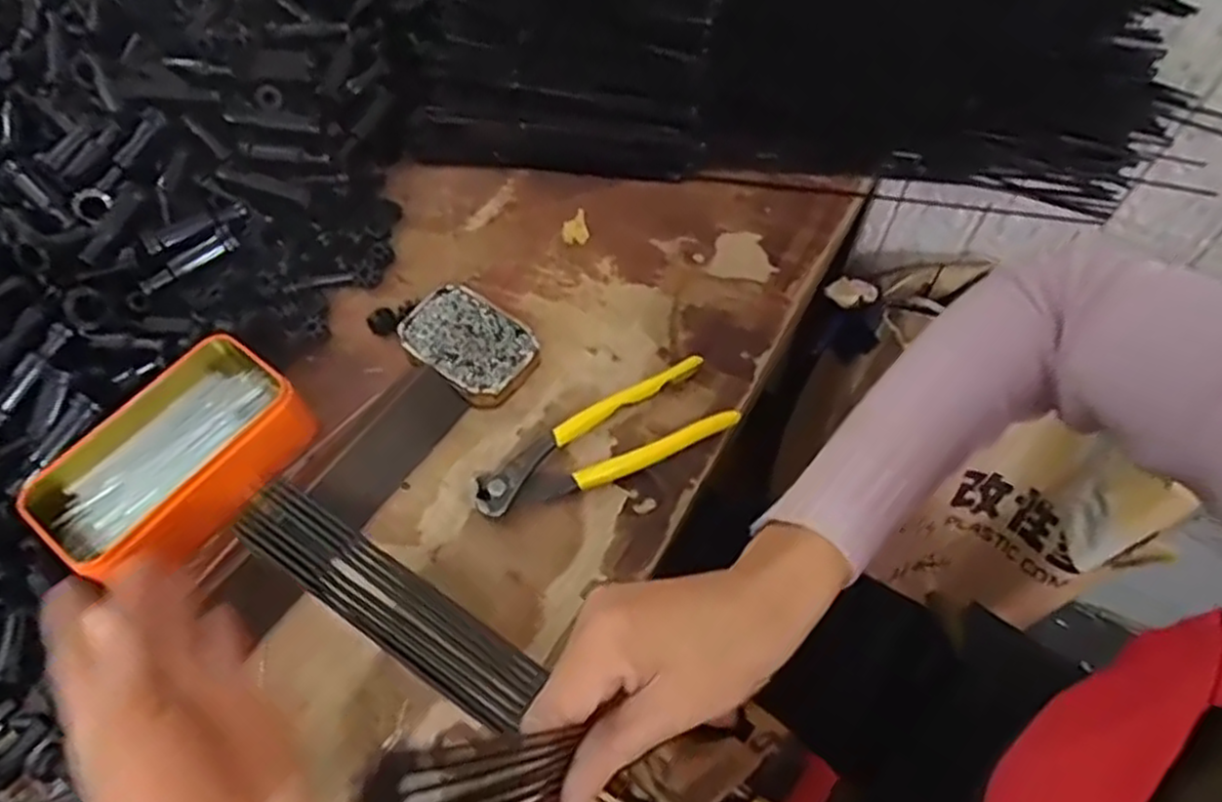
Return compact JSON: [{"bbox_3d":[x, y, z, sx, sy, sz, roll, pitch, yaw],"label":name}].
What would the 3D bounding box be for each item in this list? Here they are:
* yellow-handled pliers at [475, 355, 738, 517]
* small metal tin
[{"bbox_3d":[-0.005,0.025,0.451,0.162,0.017,0.053,-23,61,-12],"label":"yellow-handled pliers"},{"bbox_3d":[-0.094,-0.038,0.484,0.088,0.015,0.060,35,66,20],"label":"small metal tin"}]

